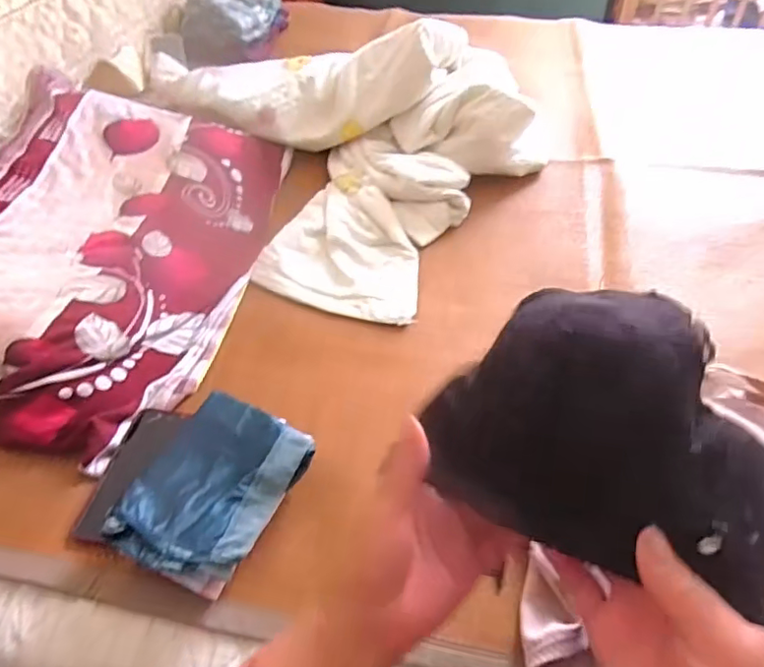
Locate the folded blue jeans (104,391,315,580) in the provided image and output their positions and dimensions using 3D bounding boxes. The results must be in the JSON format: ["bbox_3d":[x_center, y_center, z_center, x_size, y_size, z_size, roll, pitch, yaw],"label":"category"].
[{"bbox_3d":[-0.170,0.156,0.580,0.141,0.048,0.176,21,50,19],"label":"folded blue jeans"}]

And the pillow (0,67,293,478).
[{"bbox_3d":[-0.402,-0.128,0.806,0.401,0.141,0.640,8,46,8],"label":"pillow"}]

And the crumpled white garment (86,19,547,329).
[{"bbox_3d":[-0.072,-0.372,1.013,0.594,0.194,0.740,-33,54,-28],"label":"crumpled white garment"}]

